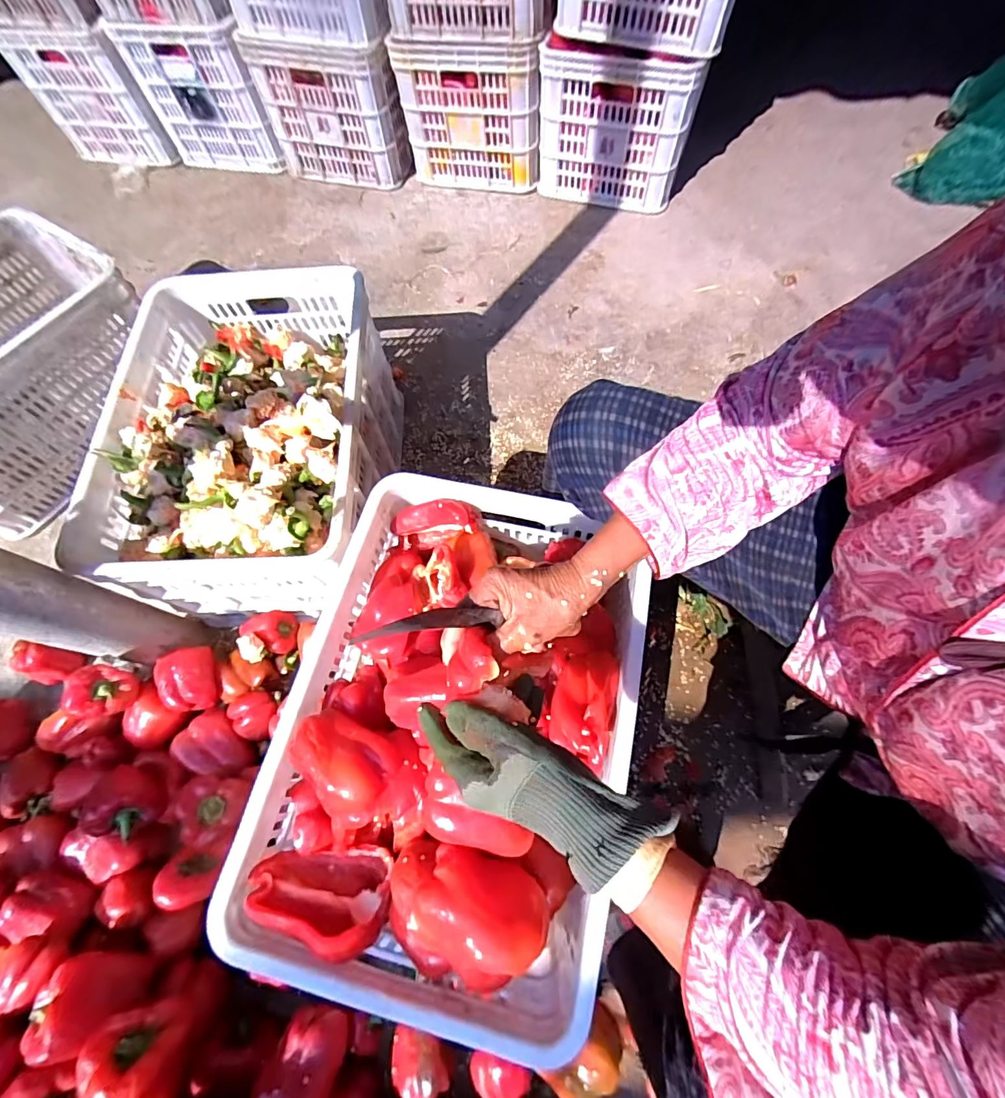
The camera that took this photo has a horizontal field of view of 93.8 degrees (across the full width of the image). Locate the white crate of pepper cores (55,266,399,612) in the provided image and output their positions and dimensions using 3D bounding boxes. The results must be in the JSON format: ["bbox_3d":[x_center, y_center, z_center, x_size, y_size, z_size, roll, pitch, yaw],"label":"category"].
[{"bbox_3d":[-0.385,-0.175,0.759,0.363,0.253,0.513,-4,67,0],"label":"white crate of pepper cores"}]

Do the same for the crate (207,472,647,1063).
[{"bbox_3d":[-0.056,0.176,0.533,0.351,0.138,0.515,11,68,6],"label":"crate"}]

